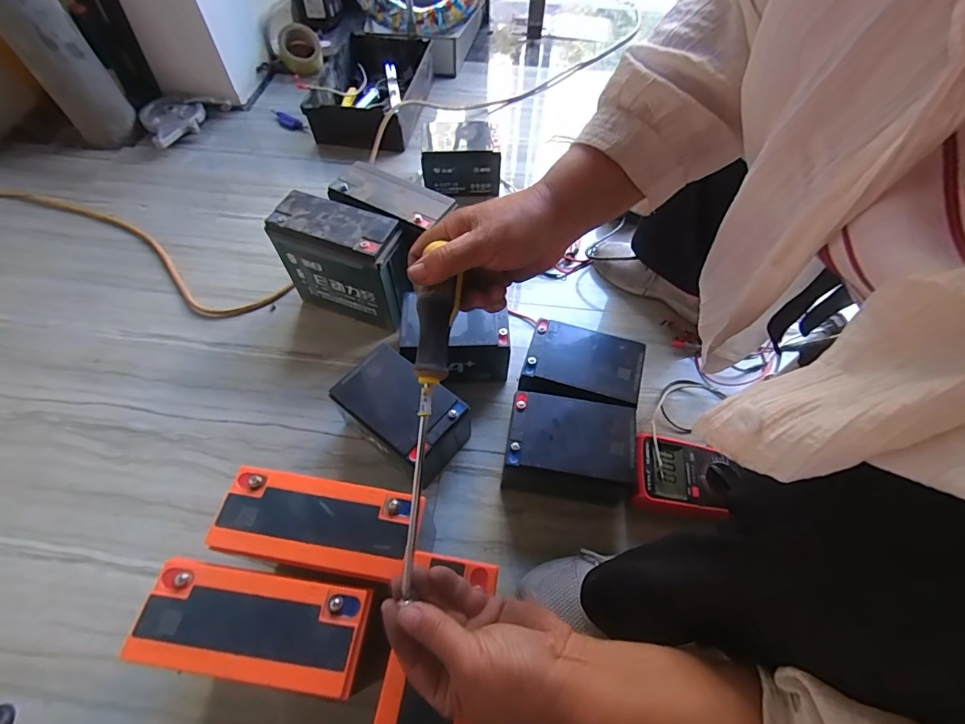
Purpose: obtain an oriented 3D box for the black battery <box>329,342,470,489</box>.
[{"bbox_3d":[-0.105,0.076,0.591,0.161,0.112,0.099,35,64,18],"label":"black battery"}]

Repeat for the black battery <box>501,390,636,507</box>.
[{"bbox_3d":[0.107,0.118,0.573,0.156,0.110,0.113,4,59,0],"label":"black battery"}]

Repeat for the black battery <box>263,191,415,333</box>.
[{"bbox_3d":[-0.210,-0.148,0.687,0.193,0.182,0.078,19,60,9],"label":"black battery"}]

